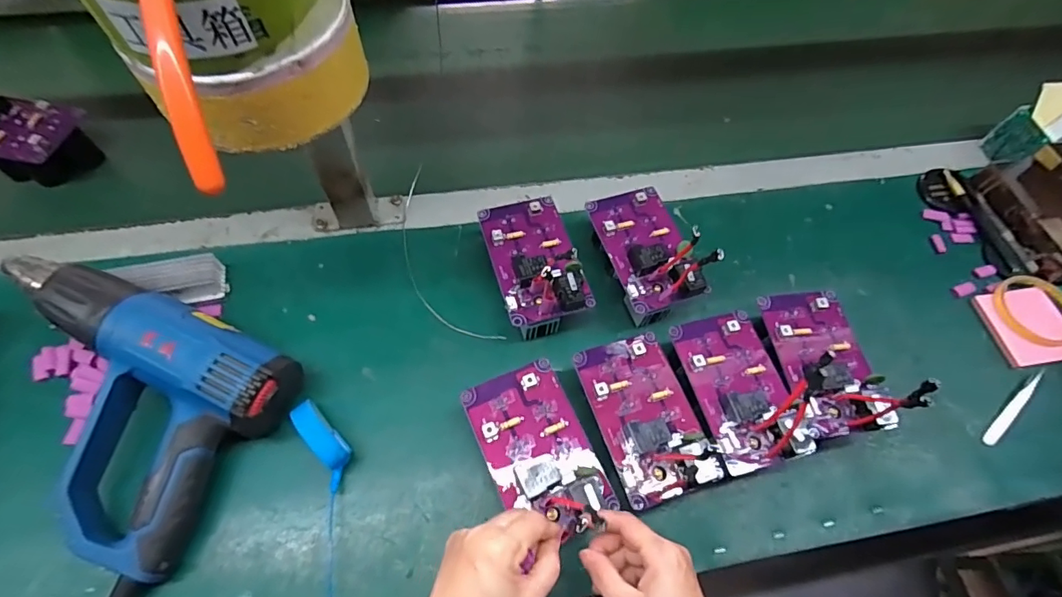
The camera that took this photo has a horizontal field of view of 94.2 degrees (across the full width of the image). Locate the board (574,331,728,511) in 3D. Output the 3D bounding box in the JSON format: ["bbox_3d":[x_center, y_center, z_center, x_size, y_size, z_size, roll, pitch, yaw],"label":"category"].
[{"bbox_3d":[0.100,0.096,0.425,0.084,0.022,0.139,-13,64,-10],"label":"board"}]

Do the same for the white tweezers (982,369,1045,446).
[{"bbox_3d":[0.496,0.109,0.505,0.111,0.007,0.011,-36,70,-20],"label":"white tweezers"}]

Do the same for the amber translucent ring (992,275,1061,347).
[{"bbox_3d":[0.574,0.013,0.560,0.084,0.017,0.085,1,62,-2],"label":"amber translucent ring"}]

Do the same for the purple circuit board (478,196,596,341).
[{"bbox_3d":[0.001,-0.035,0.515,0.087,0.073,0.141,-14,64,-10],"label":"purple circuit board"}]

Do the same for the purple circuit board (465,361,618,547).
[{"bbox_3d":[0.005,0.121,0.402,0.081,0.019,0.139,-21,65,-14],"label":"purple circuit board"}]

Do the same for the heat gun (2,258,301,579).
[{"bbox_3d":[-0.365,0.088,0.420,0.264,0.090,0.196,21,63,8],"label":"heat gun"}]

